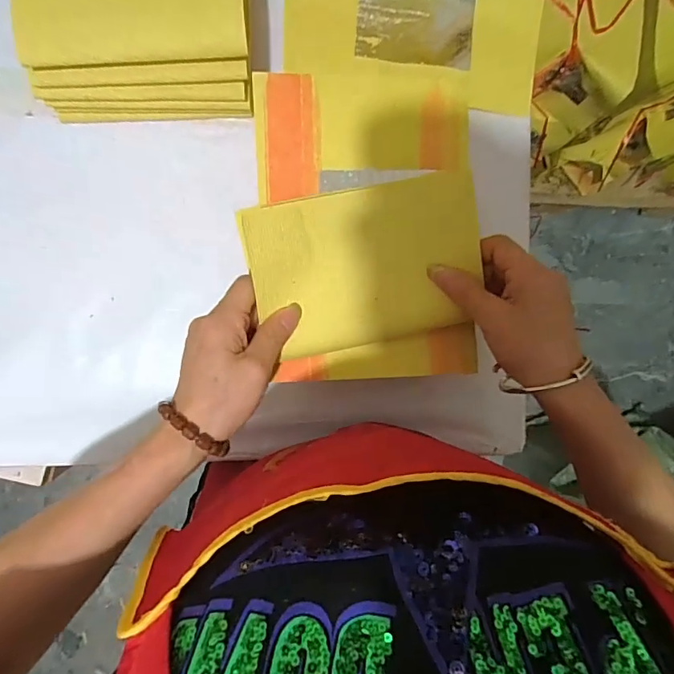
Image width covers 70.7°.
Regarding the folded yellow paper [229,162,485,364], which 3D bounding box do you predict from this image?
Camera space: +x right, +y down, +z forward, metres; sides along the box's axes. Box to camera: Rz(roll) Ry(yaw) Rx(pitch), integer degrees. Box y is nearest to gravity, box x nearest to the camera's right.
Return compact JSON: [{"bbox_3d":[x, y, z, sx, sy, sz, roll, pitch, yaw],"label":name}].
[{"bbox_3d":[0.023,-0.047,0.326,0.156,0.013,0.106,-12,107,-5],"label":"folded yellow paper"}]

